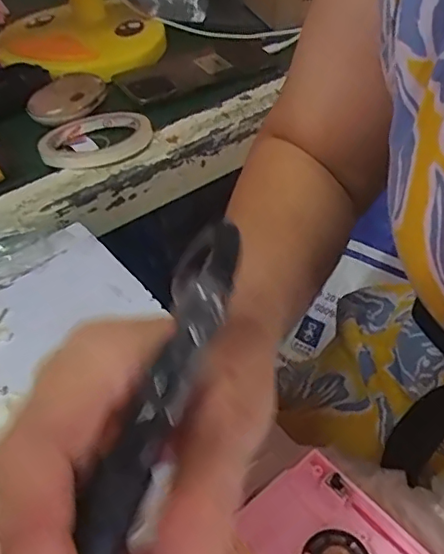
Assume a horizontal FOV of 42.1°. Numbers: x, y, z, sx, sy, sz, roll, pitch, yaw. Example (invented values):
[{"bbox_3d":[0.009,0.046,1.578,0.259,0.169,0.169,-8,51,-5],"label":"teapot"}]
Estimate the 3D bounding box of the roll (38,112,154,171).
[{"bbox_3d":[-0.112,-0.126,0.512,0.095,0.014,0.097,-1,44,1],"label":"roll"}]

